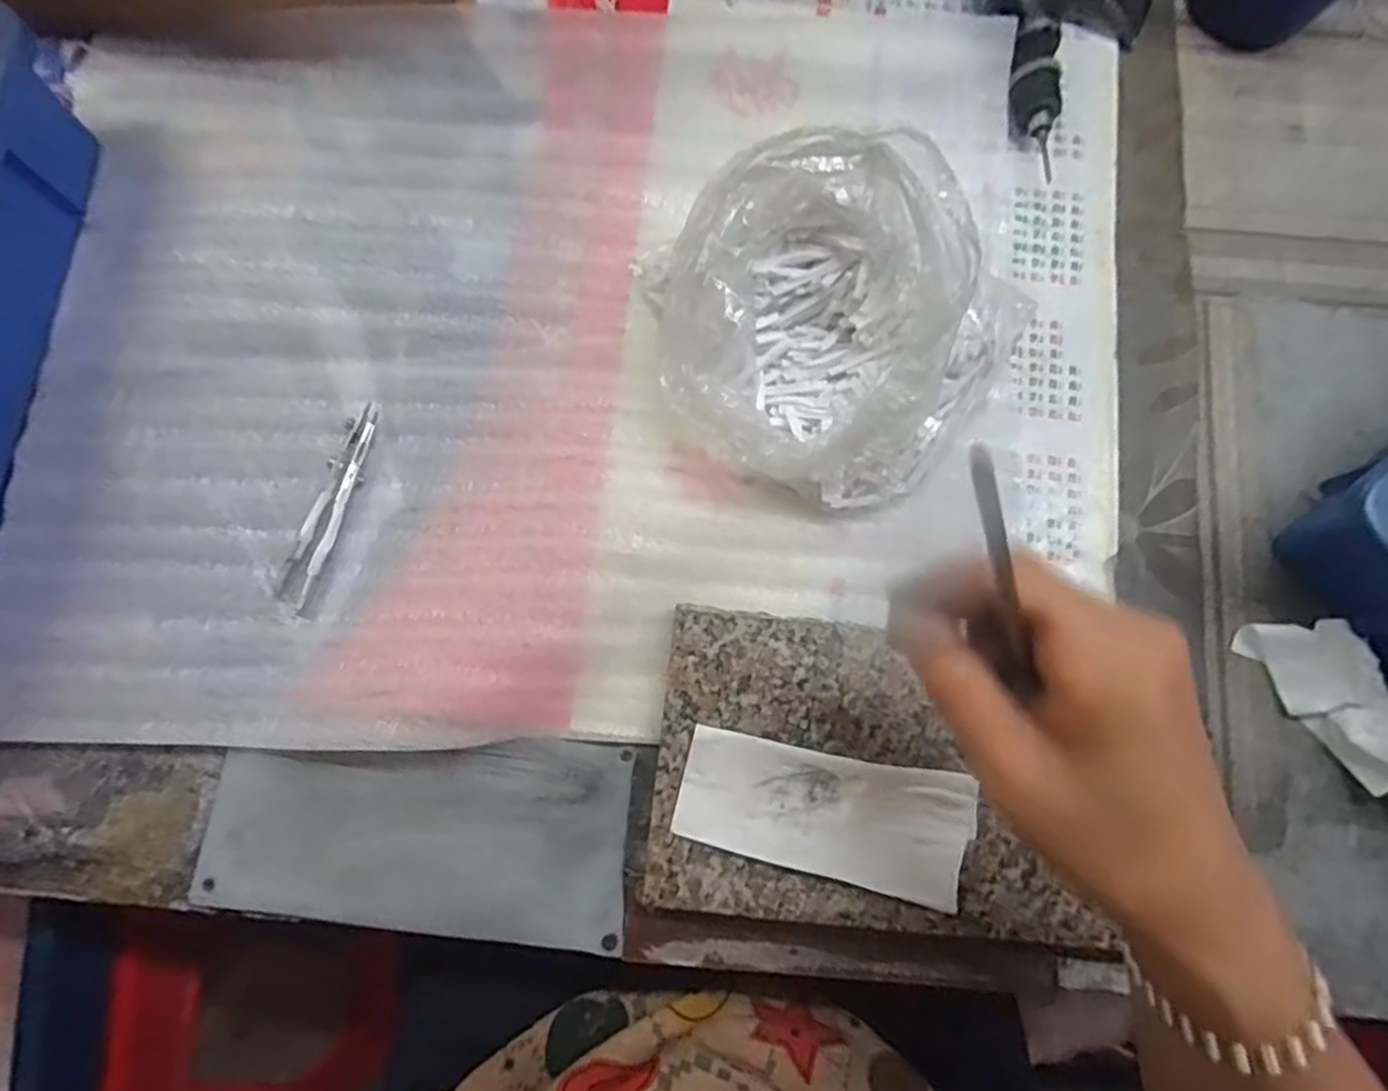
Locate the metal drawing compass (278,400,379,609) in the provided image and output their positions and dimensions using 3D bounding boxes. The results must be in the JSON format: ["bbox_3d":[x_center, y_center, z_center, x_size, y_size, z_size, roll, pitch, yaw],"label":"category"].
[{"bbox_3d":[-0.187,-0.023,0.362,0.017,0.008,0.107,19,79,2],"label":"metal drawing compass"}]

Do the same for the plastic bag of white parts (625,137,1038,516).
[{"bbox_3d":[0.074,-0.119,0.345,0.172,0.094,0.189,41,81,6],"label":"plastic bag of white parts"}]

